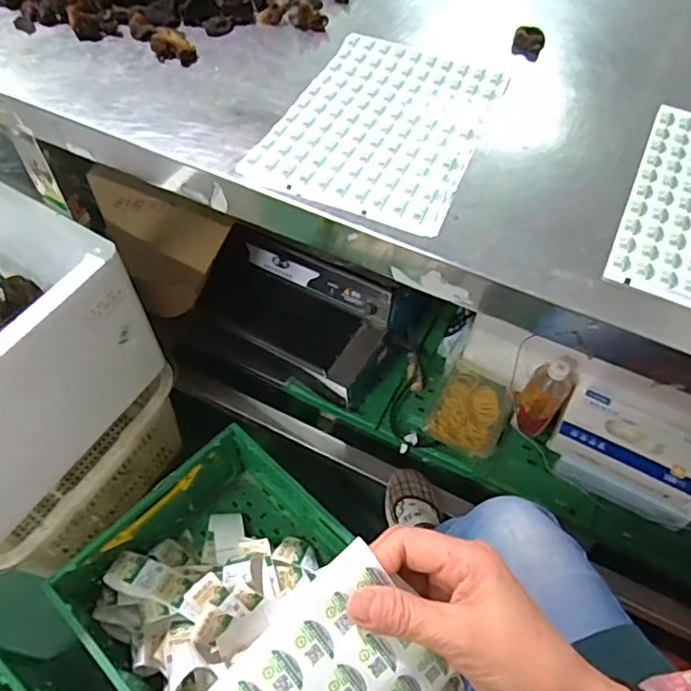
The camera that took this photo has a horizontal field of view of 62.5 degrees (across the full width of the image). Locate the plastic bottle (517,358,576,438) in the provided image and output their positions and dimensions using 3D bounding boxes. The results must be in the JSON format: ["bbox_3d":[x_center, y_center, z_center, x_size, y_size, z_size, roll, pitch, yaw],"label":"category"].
[{"bbox_3d":[0.347,0.087,0.993,0.069,0.161,0.082,35,61,20],"label":"plastic bottle"}]

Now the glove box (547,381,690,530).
[{"bbox_3d":[0.499,0.192,0.959,0.285,0.097,0.130,27,58,15],"label":"glove box"}]

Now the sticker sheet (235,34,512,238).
[{"bbox_3d":[0.042,-0.245,0.617,0.208,0.011,0.274,21,57,13],"label":"sticker sheet"}]

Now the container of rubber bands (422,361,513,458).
[{"bbox_3d":[0.234,0.120,1.061,0.128,0.036,0.166,26,58,15],"label":"container of rubber bands"}]

